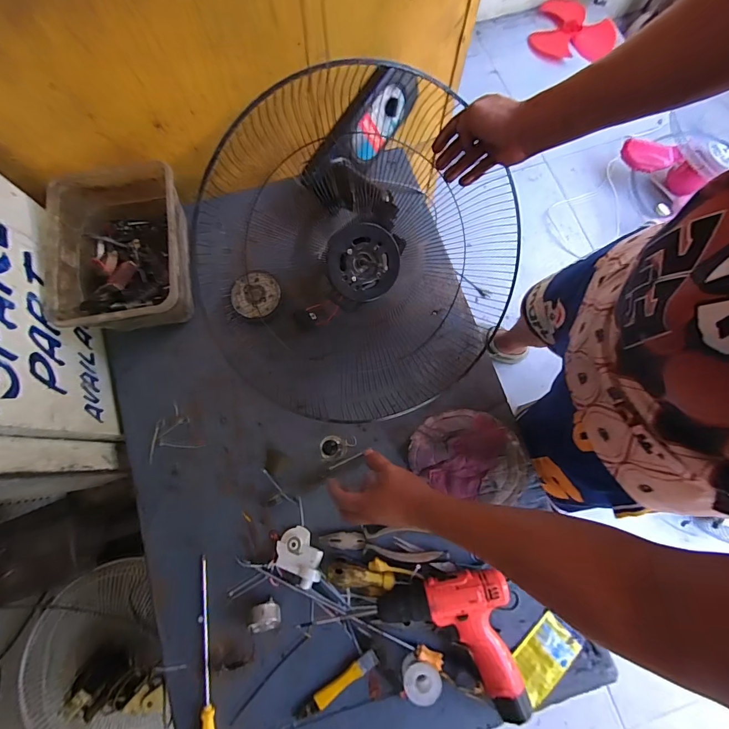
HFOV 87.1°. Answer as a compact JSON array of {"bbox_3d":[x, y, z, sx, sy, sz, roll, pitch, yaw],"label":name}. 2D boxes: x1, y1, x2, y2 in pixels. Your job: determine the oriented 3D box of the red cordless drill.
[{"bbox_3d":[0.124,0.406,0.552,0.180,0.068,0.193,-11,77,-2],"label":"red cordless drill"}]

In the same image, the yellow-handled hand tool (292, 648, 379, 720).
[{"bbox_3d":[-0.042,0.471,0.562,0.145,0.020,0.023,-35,79,-7],"label":"yellow-handled hand tool"}]

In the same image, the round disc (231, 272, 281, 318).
[{"bbox_3d":[-0.197,-0.126,0.698,0.086,0.012,0.085,0,77,1],"label":"round disc"}]

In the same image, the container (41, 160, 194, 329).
[{"bbox_3d":[-0.401,-0.185,0.653,0.214,0.113,0.263,-15,77,-3],"label":"container"}]

